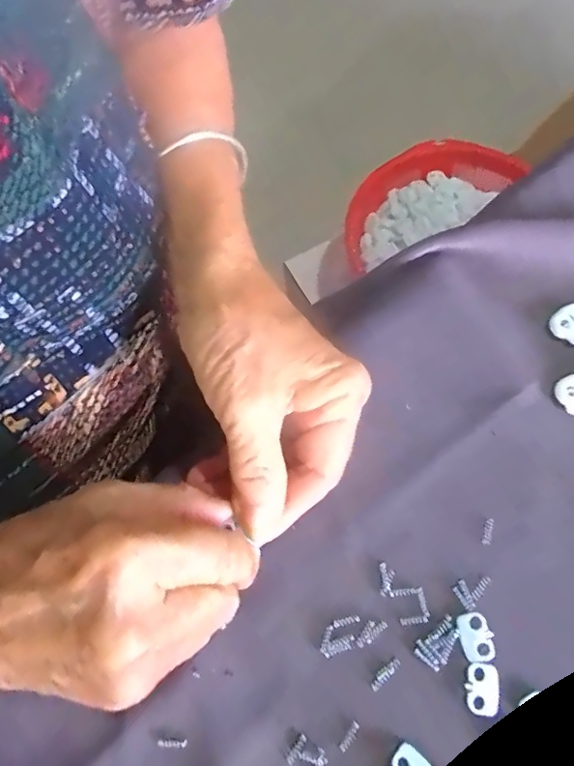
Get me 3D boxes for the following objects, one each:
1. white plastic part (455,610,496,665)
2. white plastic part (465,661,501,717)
[{"bbox_3d":[0.079,0.106,0.225,0.013,0.004,0.019,-14,67,-3],"label":"white plastic part"},{"bbox_3d":[0.079,0.124,0.217,0.013,0.004,0.019,-1,67,3],"label":"white plastic part"}]

